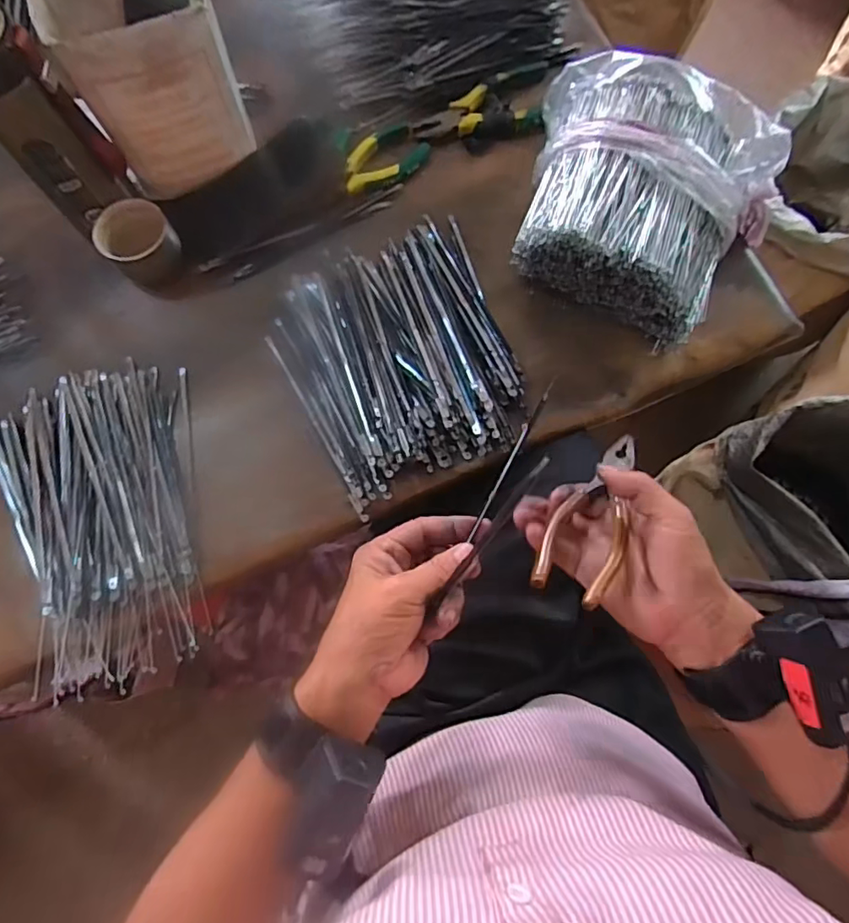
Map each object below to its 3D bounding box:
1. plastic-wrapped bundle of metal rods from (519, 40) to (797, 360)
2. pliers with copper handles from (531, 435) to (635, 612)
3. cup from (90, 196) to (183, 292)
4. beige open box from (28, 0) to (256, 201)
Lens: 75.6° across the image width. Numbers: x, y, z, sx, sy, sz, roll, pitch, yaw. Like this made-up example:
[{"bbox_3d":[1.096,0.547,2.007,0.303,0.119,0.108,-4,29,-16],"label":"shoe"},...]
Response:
[{"bbox_3d":[0.188,-0.235,0.489,0.229,0.093,0.202,28,77,6],"label":"plastic-wrapped bundle of metal rods"},{"bbox_3d":[0.124,0.034,0.375,0.047,0.010,0.156,27,52,22],"label":"pliers with copper handles"},{"bbox_3d":[-0.257,-0.198,0.501,0.054,0.053,0.059,0,76,-1],"label":"cup"},{"bbox_3d":[-0.226,-0.320,0.475,0.119,0.159,0.091,-19,77,-5],"label":"beige open box"}]

